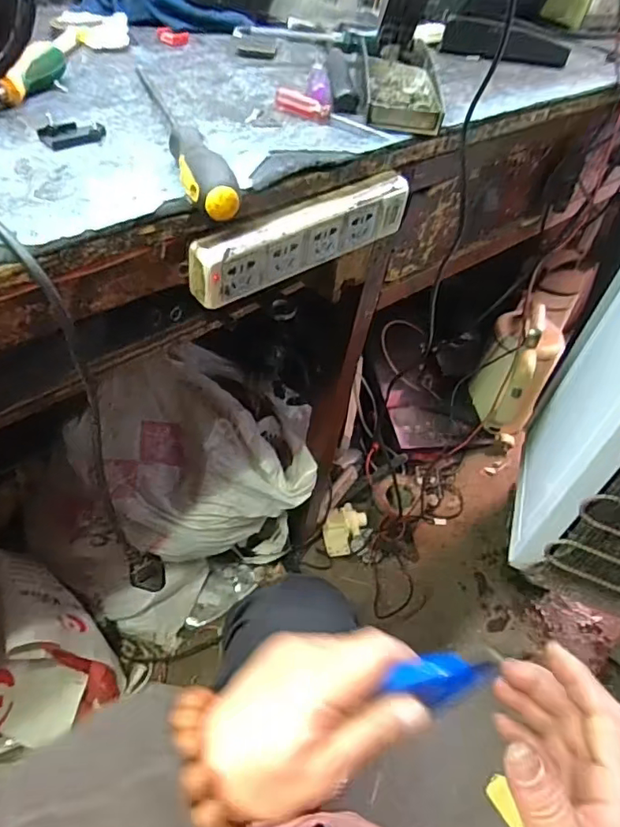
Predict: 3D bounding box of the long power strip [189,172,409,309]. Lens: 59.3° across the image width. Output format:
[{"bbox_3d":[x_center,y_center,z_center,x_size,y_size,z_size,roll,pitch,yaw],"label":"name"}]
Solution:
[{"bbox_3d":[-0.004,-0.146,0.456,0.207,0.054,0.025,-27,56,-28],"label":"long power strip"}]

